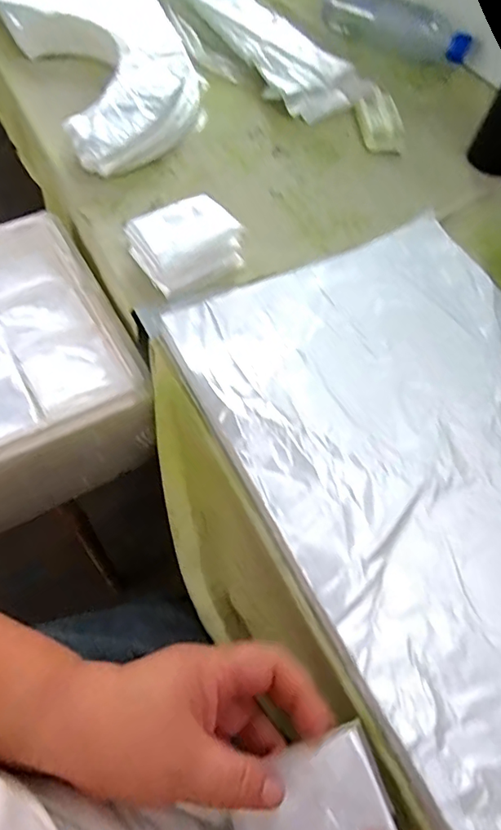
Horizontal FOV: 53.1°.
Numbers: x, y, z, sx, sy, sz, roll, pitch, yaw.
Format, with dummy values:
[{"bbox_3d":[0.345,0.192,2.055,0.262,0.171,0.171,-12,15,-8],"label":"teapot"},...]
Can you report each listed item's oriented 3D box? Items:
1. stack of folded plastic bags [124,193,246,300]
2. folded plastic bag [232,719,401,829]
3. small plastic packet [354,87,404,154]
[{"bbox_3d":[-0.059,-0.157,0.453,0.088,0.049,0.068,-28,66,-19],"label":"stack of folded plastic bags"},{"bbox_3d":[0.032,0.211,0.258,0.084,0.007,0.065,-29,64,5],"label":"folded plastic bag"},{"bbox_3d":[0.152,-0.344,0.588,0.040,0.032,0.085,-5,60,-7],"label":"small plastic packet"}]

